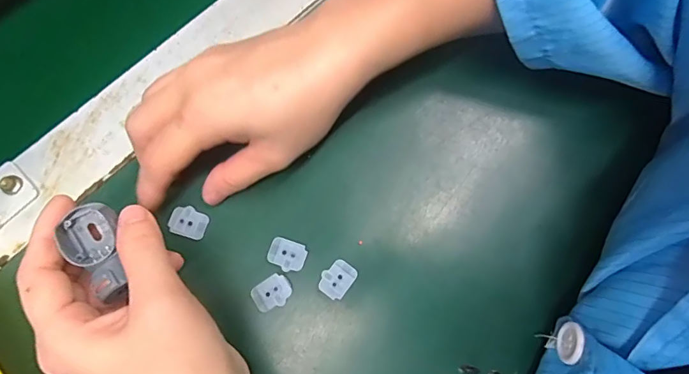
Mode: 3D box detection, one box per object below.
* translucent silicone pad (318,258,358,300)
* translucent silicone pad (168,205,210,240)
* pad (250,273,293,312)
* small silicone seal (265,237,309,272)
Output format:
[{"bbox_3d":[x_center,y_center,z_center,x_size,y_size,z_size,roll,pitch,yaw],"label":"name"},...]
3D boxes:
[{"bbox_3d":[-0.004,0.053,0.247,0.017,0.004,0.021,36,78,7],"label":"translucent silicone pad"},{"bbox_3d":[-0.092,0.021,0.254,0.021,0.004,0.017,16,76,2],"label":"translucent silicone pad"},{"bbox_3d":[-0.041,0.061,0.245,0.022,0.004,0.017,-33,80,-9],"label":"pad"},{"bbox_3d":[-0.034,0.040,0.252,0.022,0.004,0.017,20,77,3],"label":"small silicone seal"}]

